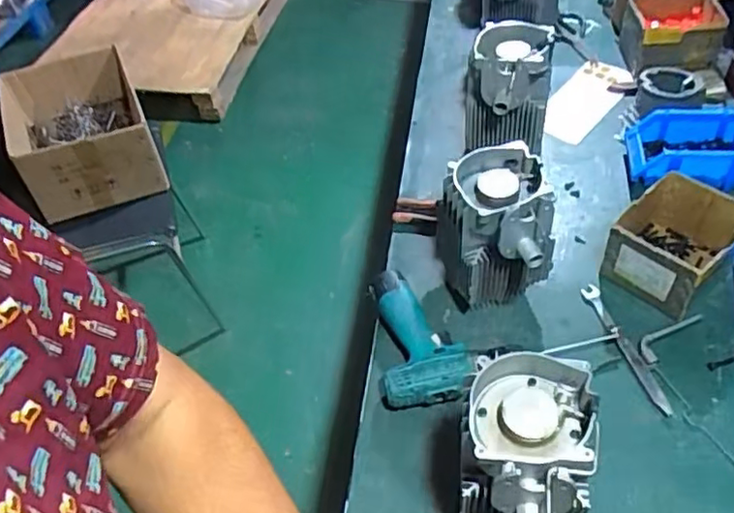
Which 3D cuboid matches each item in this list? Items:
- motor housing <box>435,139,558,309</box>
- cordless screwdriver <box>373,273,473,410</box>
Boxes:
[{"bbox_3d":[0.167,-0.024,0.849,0.148,0.208,0.155,3,49,9],"label":"motor housing"},{"bbox_3d":[0.070,0.112,0.846,0.113,0.068,0.182,-5,48,2],"label":"cordless screwdriver"}]

